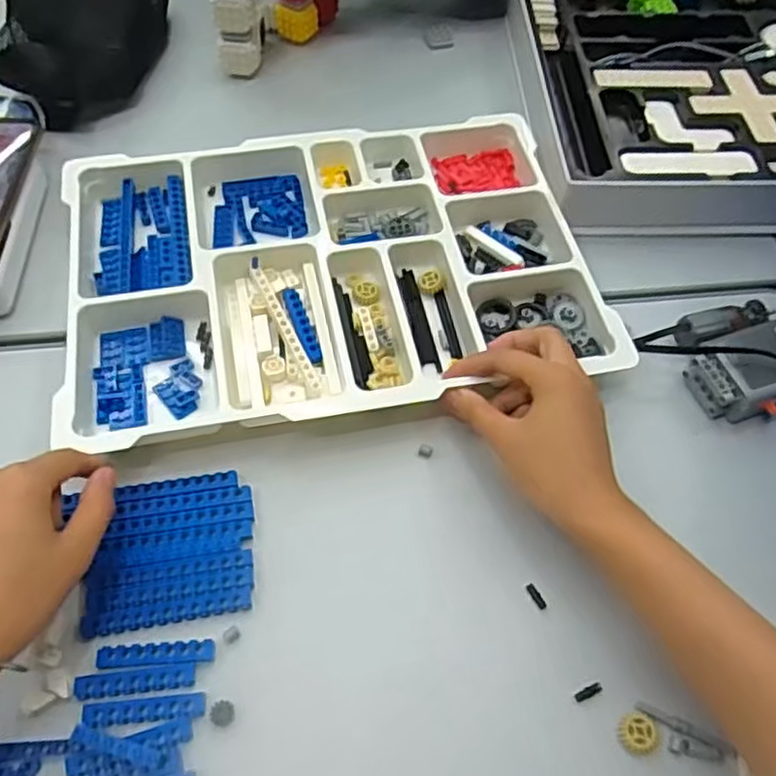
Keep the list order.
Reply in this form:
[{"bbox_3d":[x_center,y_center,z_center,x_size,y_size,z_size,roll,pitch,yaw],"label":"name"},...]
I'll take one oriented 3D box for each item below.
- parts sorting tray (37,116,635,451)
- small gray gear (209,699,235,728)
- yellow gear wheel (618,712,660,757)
[{"bbox_3d":[-0.043,-0.092,0.520,0.371,0.032,0.256,-10,60,-9],"label":"parts sorting tray"},{"bbox_3d":[-0.090,0.176,0.379,0.013,0.004,0.013,-10,60,-9],"label":"small gray gear"},{"bbox_3d":[0.137,0.189,0.382,0.021,0.004,0.020,1,59,-2],"label":"yellow gear wheel"}]

